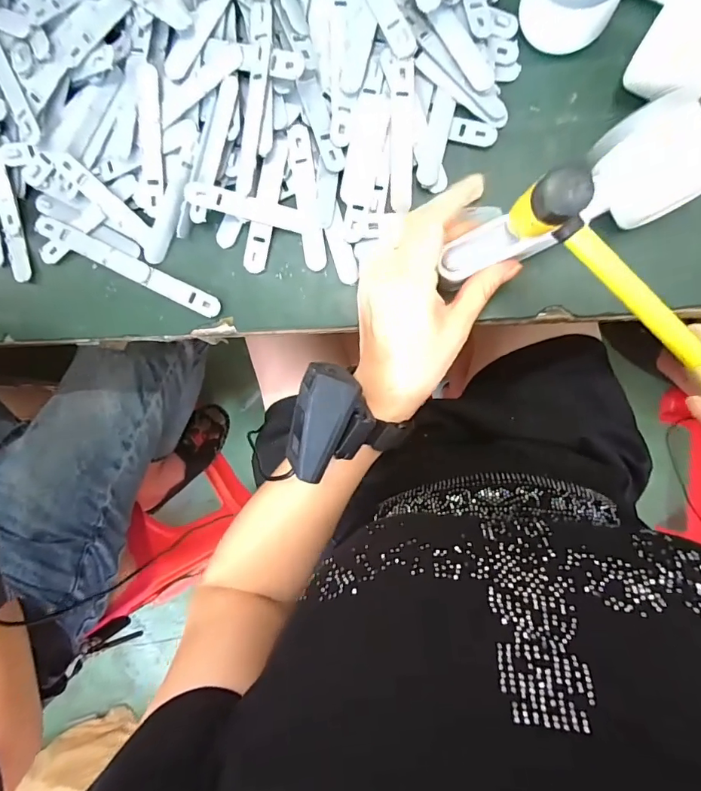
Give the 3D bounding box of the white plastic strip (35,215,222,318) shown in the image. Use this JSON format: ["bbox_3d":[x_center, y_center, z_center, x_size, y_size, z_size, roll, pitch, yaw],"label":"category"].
[{"bbox_3d":[-0.166,-0.097,0.342,0.155,0.011,0.016,27,93,7],"label":"white plastic strip"}]

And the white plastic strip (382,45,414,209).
[{"bbox_3d":[0.033,-0.177,0.309,0.018,0.004,0.098,-1,102,8],"label":"white plastic strip"}]

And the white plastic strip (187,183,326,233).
[{"bbox_3d":[-0.065,-0.130,0.322,0.097,0.009,0.015,12,91,-6],"label":"white plastic strip"}]

